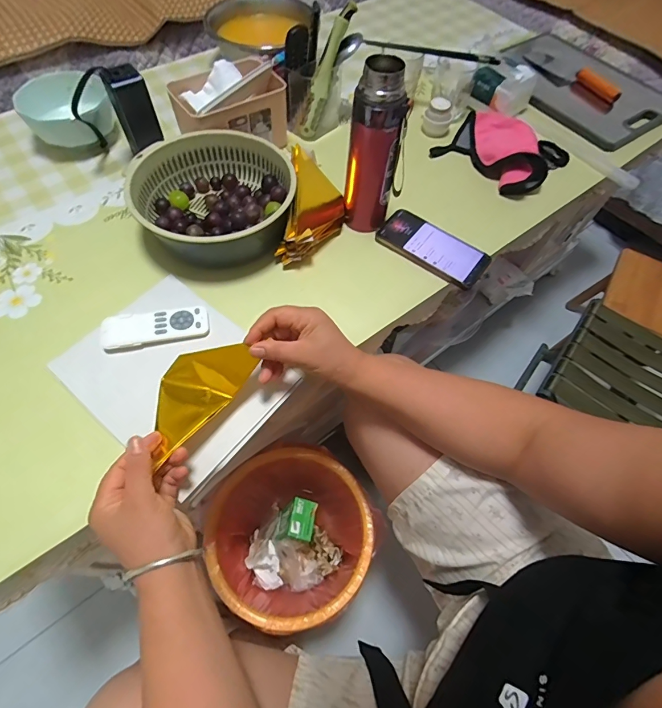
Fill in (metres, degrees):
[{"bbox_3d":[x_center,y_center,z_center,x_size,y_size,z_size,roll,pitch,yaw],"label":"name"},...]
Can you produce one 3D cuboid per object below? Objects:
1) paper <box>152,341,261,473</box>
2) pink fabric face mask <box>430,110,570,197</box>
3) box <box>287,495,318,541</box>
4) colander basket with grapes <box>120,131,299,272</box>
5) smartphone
[{"bbox_3d":[-0.149,0.040,0.430,0.072,0.025,0.140,36,65,15],"label":"paper"},{"bbox_3d":[0.300,-0.360,0.683,0.198,0.046,0.163,34,64,15],"label":"pink fabric face mask"},{"bbox_3d":[-0.046,0.274,0.652,0.042,0.010,0.063,25,45,-17],"label":"box"},{"bbox_3d":[-0.164,-0.220,0.568,0.220,0.081,0.207,-8,62,-9],"label":"colander basket with grapes"},{"bbox_3d":[0.150,-0.159,0.577,0.159,0.016,0.074,35,64,15],"label":"smartphone"}]

